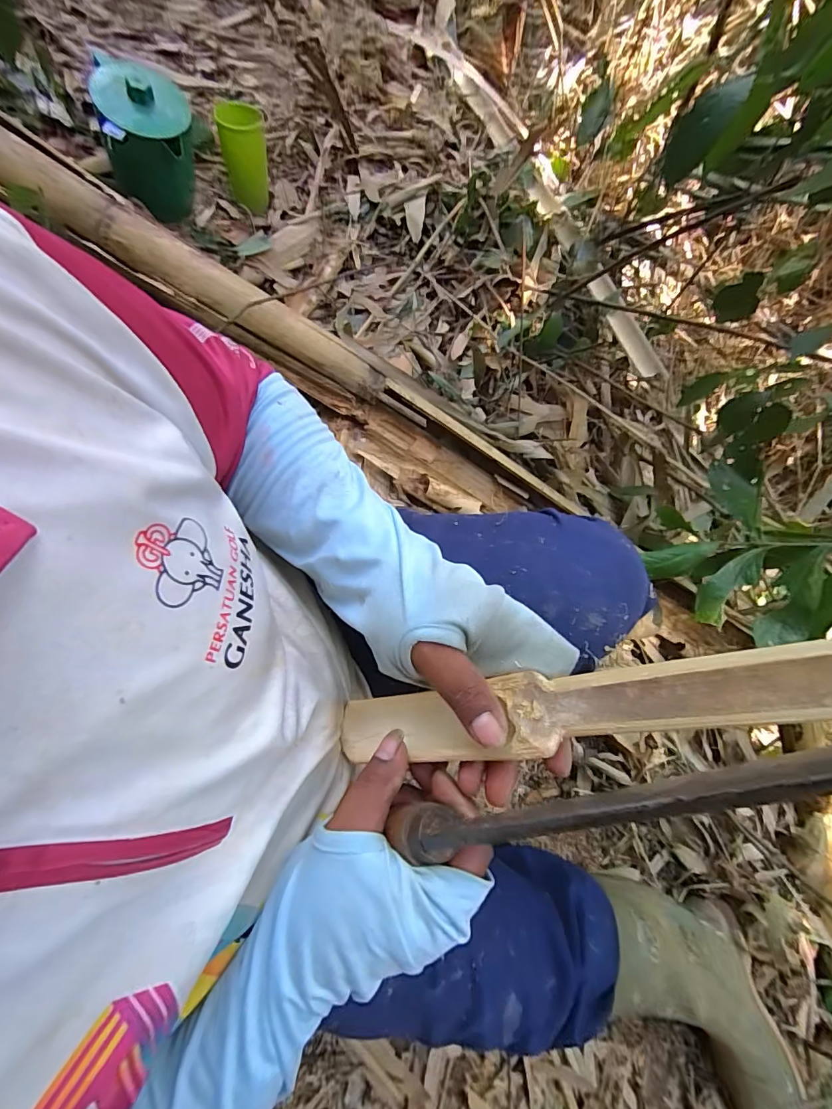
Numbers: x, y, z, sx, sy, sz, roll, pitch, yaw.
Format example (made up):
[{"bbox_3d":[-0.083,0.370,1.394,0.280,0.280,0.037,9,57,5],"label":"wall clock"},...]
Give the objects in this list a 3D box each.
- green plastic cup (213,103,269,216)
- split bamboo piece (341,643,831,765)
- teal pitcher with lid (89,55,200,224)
[{"bbox_3d":[-0.287,-0.670,0.767,0.076,0.130,0.078,0,72,-1],"label":"green plastic cup"},{"bbox_3d":[0.067,0.082,0.233,0.281,0.023,0.036,-18,70,28],"label":"split bamboo piece"},{"bbox_3d":[-0.410,-0.631,0.720,0.136,0.178,0.157,-25,74,-9],"label":"teal pitcher with lid"}]

